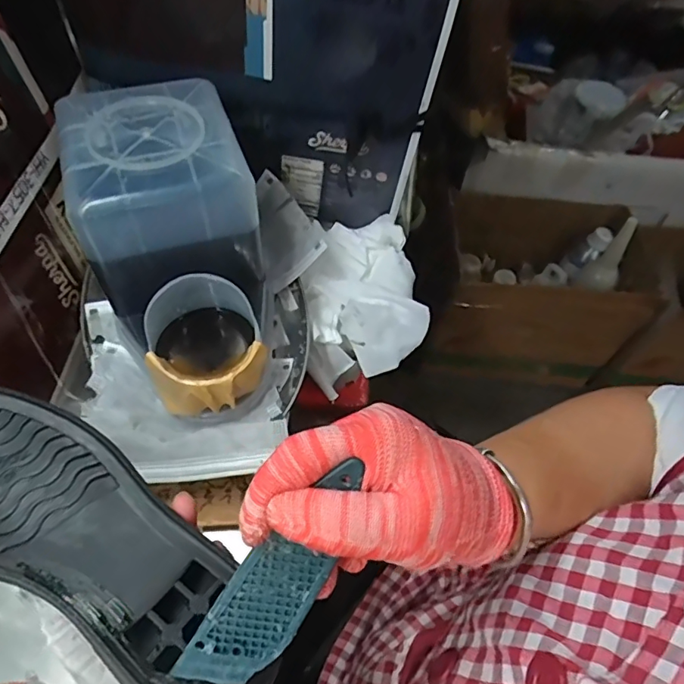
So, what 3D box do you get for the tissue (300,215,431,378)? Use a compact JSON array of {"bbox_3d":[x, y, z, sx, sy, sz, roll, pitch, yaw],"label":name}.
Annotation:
[{"bbox_3d":[0.024,-0.056,0.542,0.130,0.040,0.186,-8,56,-10],"label":"tissue"}]

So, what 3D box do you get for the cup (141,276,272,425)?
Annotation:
[{"bbox_3d":[-0.111,0.004,0.406,0.092,0.086,0.102,-11,57,-12],"label":"cup"}]

